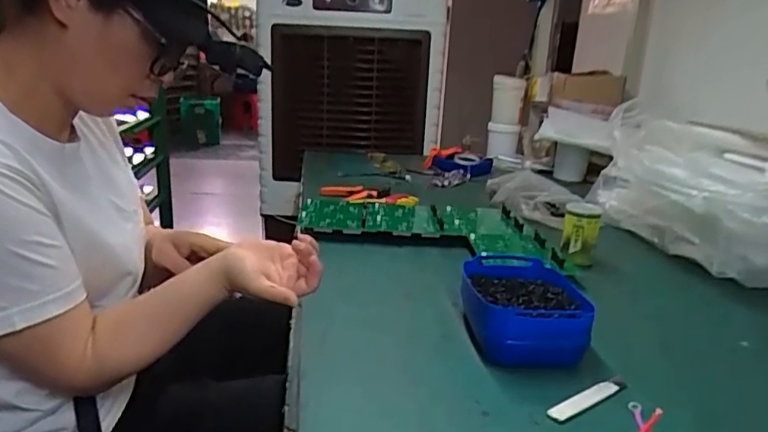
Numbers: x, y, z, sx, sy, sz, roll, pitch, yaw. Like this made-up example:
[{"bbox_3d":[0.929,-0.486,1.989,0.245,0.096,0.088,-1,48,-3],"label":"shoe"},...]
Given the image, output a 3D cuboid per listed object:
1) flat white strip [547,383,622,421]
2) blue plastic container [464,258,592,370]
[{"bbox_3d":[0.238,0.213,0.661,0.120,0.008,0.021,-9,20,-33],"label":"flat white strip"},{"bbox_3d":[0.192,0.132,0.809,0.155,0.079,0.201,3,17,1],"label":"blue plastic container"}]

